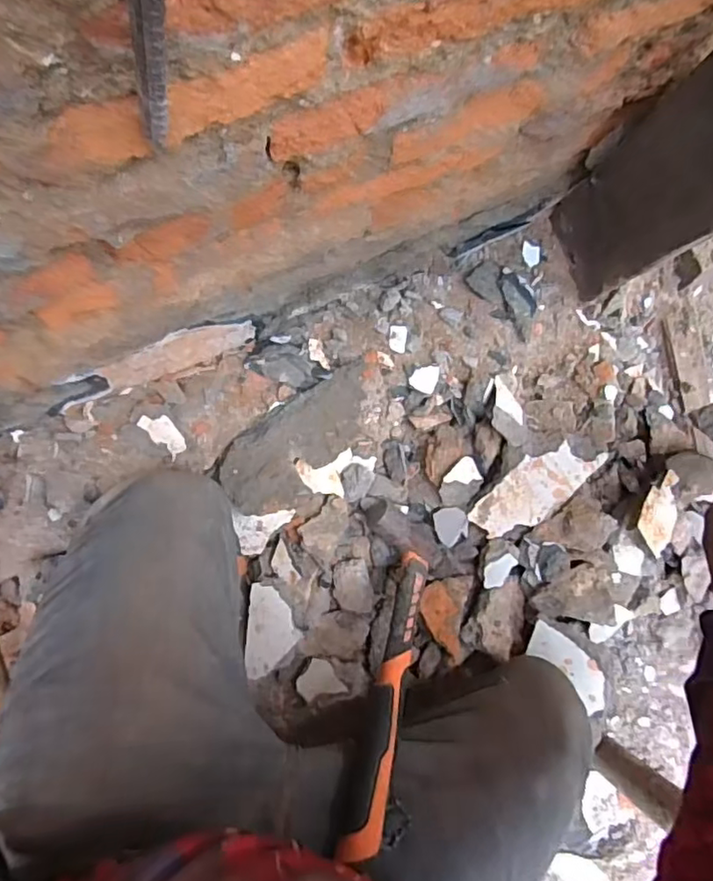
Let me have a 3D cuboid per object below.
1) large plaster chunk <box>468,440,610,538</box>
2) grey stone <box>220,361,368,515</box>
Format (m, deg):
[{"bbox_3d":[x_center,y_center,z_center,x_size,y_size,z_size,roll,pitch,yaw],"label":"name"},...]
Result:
[{"bbox_3d":[0.207,0.055,0.705,0.154,0.030,0.067,-43,91,-9],"label":"large plaster chunk"},{"bbox_3d":[-0.058,0.008,0.674,0.190,0.056,0.100,-34,89,-9],"label":"grey stone"}]

